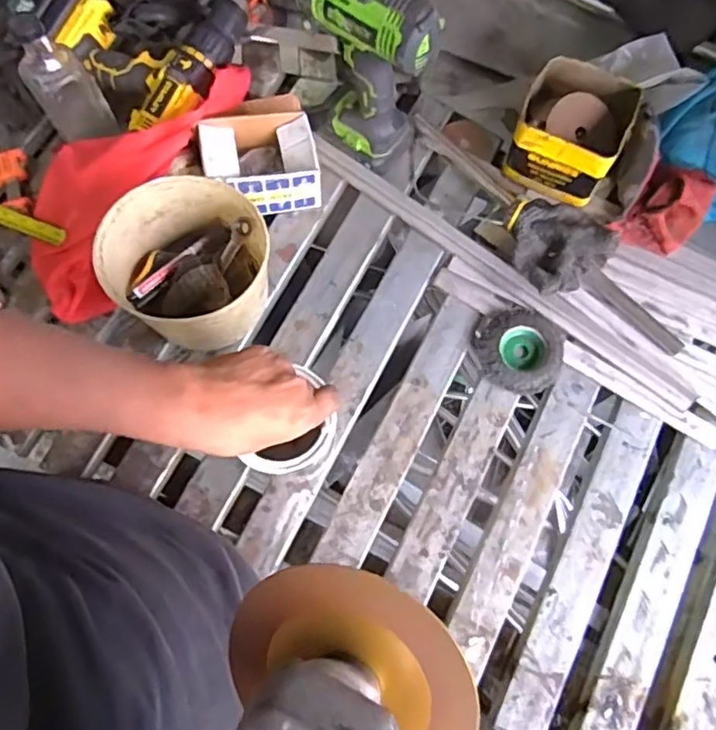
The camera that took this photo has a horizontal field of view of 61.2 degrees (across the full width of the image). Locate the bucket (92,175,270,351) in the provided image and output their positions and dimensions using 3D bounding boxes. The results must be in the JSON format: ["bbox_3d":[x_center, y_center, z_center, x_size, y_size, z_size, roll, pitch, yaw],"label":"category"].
[{"bbox_3d":[-0.173,-0.104,0.656,0.161,0.119,0.153,0,73,-1],"label":"bucket"}]

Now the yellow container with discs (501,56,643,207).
[{"bbox_3d":[0.248,-0.274,0.714,0.116,0.091,0.131,29,75,8],"label":"yellow container with discs"}]

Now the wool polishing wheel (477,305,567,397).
[{"bbox_3d":[0.181,-0.018,0.679,0.095,0.019,0.094,0,73,-1],"label":"wool polishing wheel"}]

